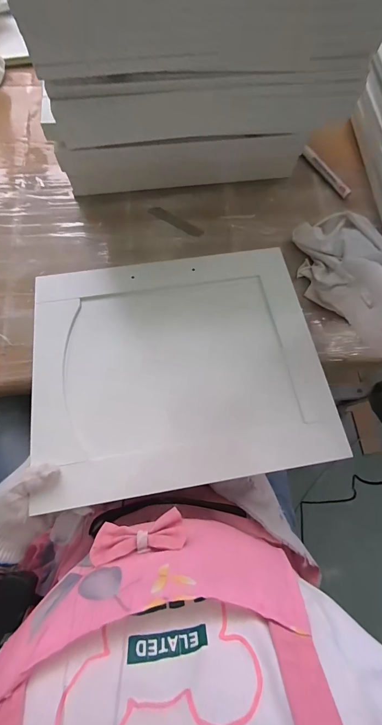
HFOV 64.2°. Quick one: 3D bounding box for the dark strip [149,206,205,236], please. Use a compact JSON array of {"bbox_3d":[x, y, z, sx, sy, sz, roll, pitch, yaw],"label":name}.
[{"bbox_3d":[-0.027,-0.242,0.524,0.103,0.004,0.022,32,67,9],"label":"dark strip"}]

